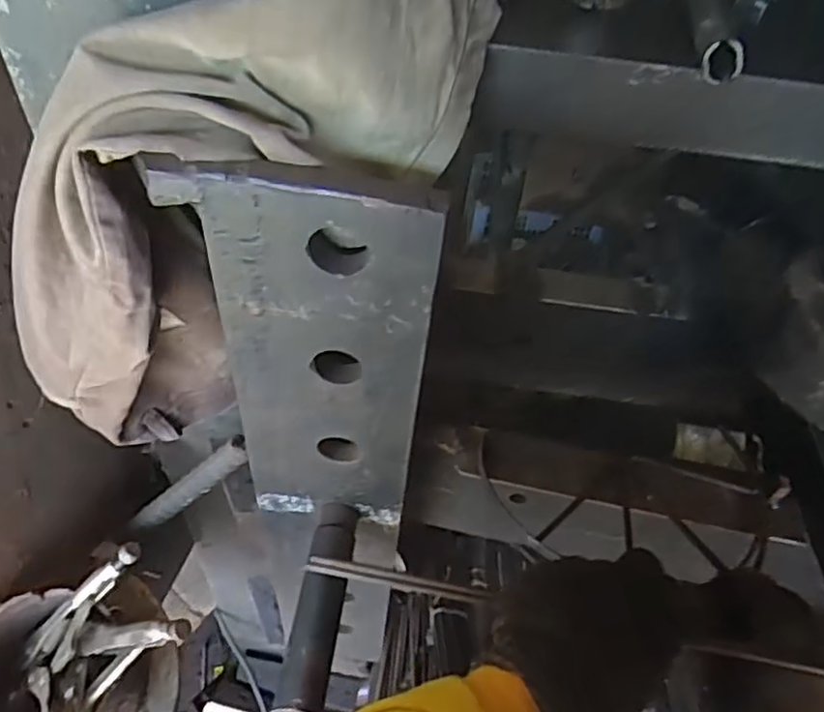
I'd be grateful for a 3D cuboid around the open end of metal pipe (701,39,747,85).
[{"bbox_3d":[0.148,-0.139,0.314,0.019,0.018,0.008,21,50,13],"label":"open end of metal pipe"}]

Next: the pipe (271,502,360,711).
[{"bbox_3d":[-0.069,0.185,0.498,0.034,0.029,0.163,8,48,2],"label":"pipe"}]

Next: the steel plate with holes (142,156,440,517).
[{"bbox_3d":[-0.056,0.019,0.441,0.138,0.324,0.016,5,48,5],"label":"steel plate with holes"}]

